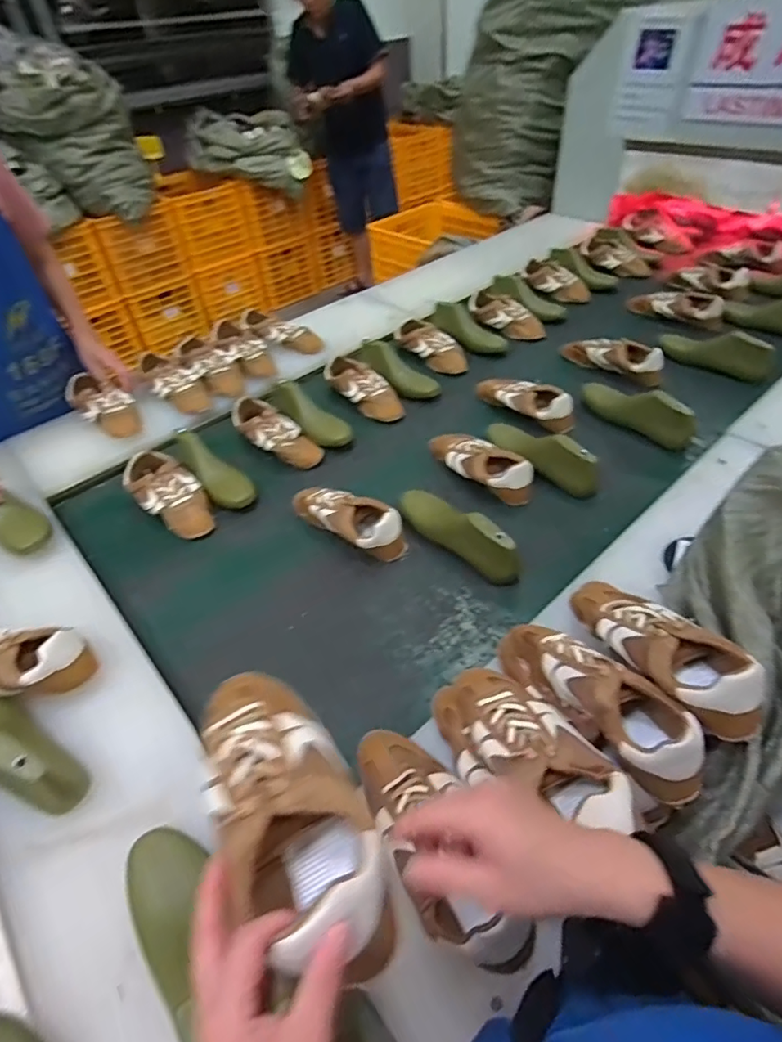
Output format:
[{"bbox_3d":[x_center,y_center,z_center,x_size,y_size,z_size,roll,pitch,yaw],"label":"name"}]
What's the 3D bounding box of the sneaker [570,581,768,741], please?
[{"bbox_3d":[0.299,0.130,0.601,0.115,0.076,0.254,-19,30,-16],"label":"sneaker"}]

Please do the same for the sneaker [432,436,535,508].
[{"bbox_3d":[0.165,-0.114,0.987,0.097,0.062,0.238,-30,52,-21],"label":"sneaker"}]

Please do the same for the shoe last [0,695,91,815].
[{"bbox_3d":[-0.466,0.256,0.613,0.253,0.095,0.085,17,51,20],"label":"shoe last"}]

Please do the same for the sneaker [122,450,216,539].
[{"bbox_3d":[-0.418,-0.050,0.987,0.105,0.069,0.228,-36,54,-25],"label":"sneaker"}]

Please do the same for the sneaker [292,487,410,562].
[{"bbox_3d":[-0.077,-0.012,0.911,0.239,0.069,0.089,31,57,29],"label":"sneaker"}]

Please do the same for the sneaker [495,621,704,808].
[{"bbox_3d":[0.215,0.183,0.569,0.096,0.097,0.244,-29,32,-24],"label":"sneaker"}]

